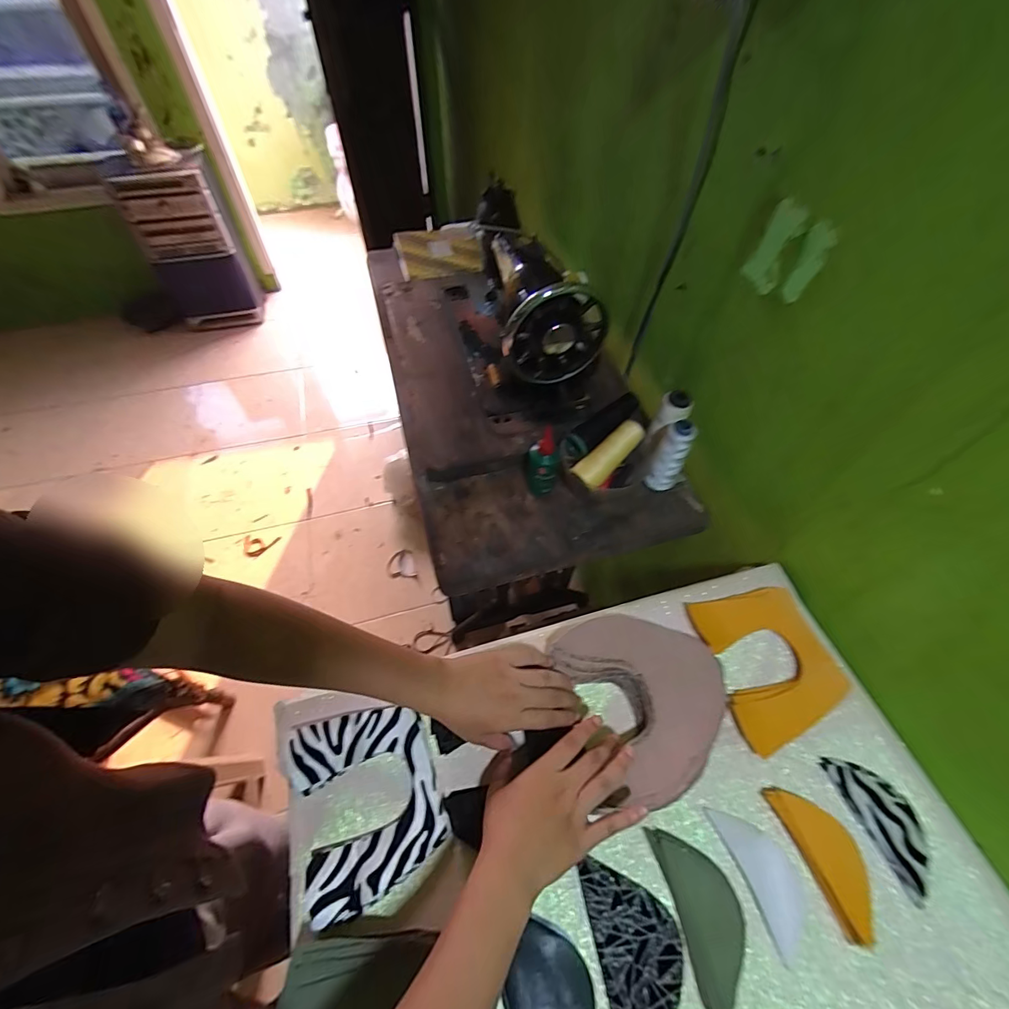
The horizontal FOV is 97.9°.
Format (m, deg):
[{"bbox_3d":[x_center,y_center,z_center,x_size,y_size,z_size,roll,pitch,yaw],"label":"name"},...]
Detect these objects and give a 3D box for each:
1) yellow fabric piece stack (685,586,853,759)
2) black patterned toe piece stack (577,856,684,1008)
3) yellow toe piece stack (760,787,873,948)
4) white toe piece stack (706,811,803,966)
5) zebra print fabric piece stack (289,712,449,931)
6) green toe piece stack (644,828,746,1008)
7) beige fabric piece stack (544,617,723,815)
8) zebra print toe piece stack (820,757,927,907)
[{"bbox_3d":[0.295,0.172,0.490,0.133,0.019,0.153,-15,57,-11],"label":"yellow fabric piece stack"},{"bbox_3d":[0.114,0.376,0.359,0.068,0.011,0.135,-9,57,-7],"label":"black patterned toe piece stack"},{"bbox_3d":[0.298,0.313,0.398,0.056,0.022,0.112,-16,58,-12],"label":"yellow toe piece stack"},{"bbox_3d":[0.233,0.327,0.392,0.046,0.005,0.104,-16,58,-12],"label":"white toe piece stack"},{"bbox_3d":[-0.128,0.278,0.416,0.125,0.012,0.154,-13,61,-16],"label":"zebra print fabric piece stack"},{"bbox_3d":[0.175,0.345,0.374,0.058,0.018,0.116,-10,57,-8],"label":"green toe piece stack"},{"bbox_3d":[0.151,0.198,0.456,0.155,0.030,0.169,-15,58,-11],"label":"beige fabric piece stack"},{"bbox_3d":[0.363,0.296,0.415,0.051,0.007,0.111,-16,58,-12],"label":"zebra print toe piece stack"}]

